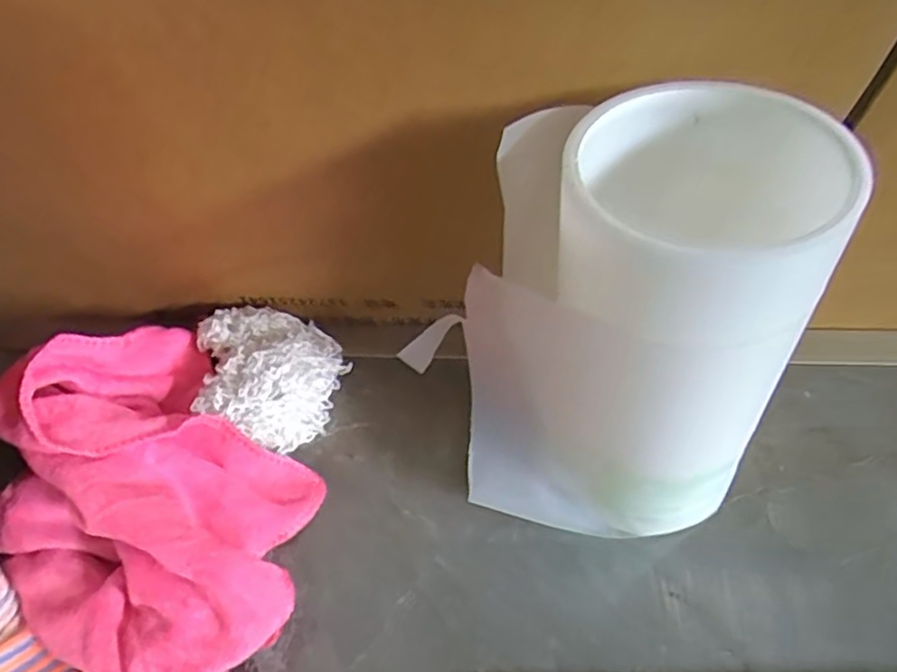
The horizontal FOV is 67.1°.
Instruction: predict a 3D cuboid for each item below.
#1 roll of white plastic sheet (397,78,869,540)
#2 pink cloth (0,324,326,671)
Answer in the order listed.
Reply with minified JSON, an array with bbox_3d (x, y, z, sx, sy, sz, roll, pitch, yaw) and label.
[{"bbox_3d":[0.068,0.008,0.276,0.119,0.185,0.111,26,60,22],"label":"roll of white plastic sheet"},{"bbox_3d":[-0.133,0.075,0.307,0.169,0.070,0.122,37,64,28],"label":"pink cloth"}]

